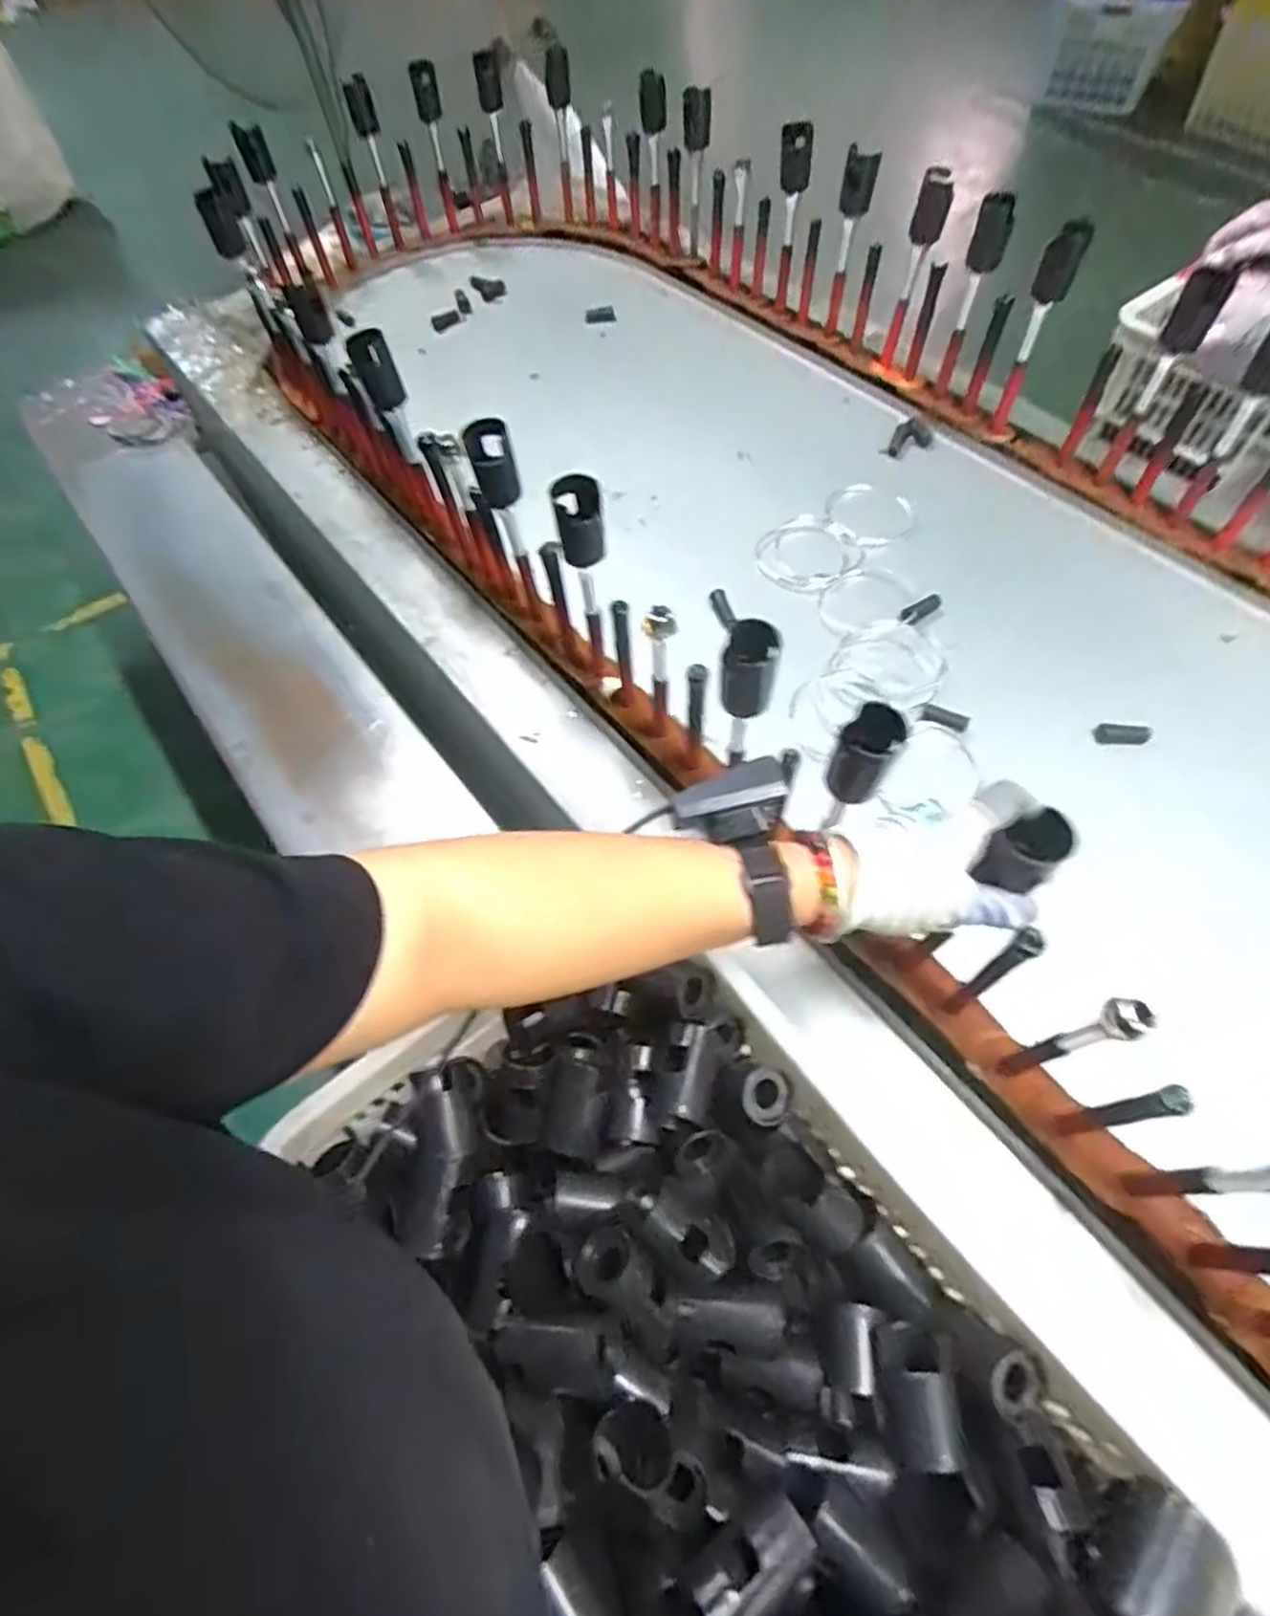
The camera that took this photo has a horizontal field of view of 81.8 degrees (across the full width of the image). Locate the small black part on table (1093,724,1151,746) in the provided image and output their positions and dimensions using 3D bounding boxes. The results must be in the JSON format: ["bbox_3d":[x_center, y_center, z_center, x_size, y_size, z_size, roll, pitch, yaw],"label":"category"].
[{"bbox_3d":[0.485,-0.074,0.729,0.049,0.015,0.021,4,54,17],"label":"small black part on table"}]

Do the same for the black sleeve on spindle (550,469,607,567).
[{"bbox_3d":[-0.048,-0.241,0.620,0.039,0.066,0.037,-6,56,-6],"label":"black sleeve on spindle"}]

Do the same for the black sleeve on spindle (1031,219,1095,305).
[{"bbox_3d":[0.454,-0.580,0.780,0.038,0.070,0.039,23,58,14],"label":"black sleeve on spindle"}]

